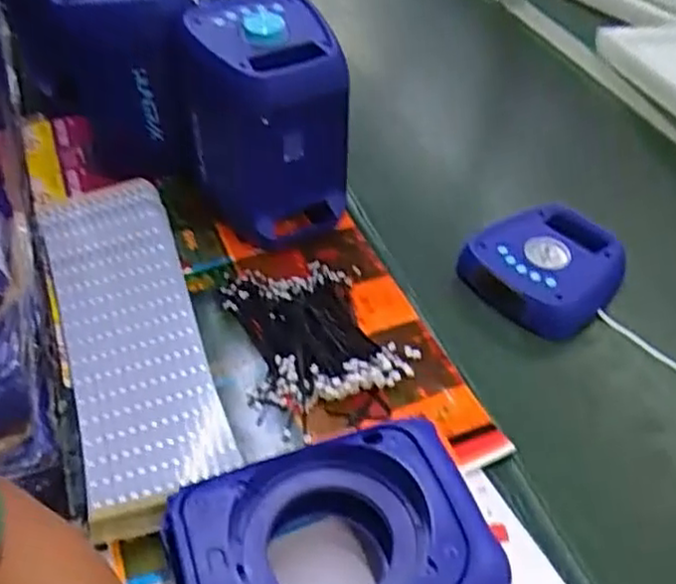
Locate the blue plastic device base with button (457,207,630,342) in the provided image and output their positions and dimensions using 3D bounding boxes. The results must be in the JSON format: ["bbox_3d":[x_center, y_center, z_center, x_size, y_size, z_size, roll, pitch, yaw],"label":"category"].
[{"bbox_3d":[0.247,-0.031,0.854,0.151,0.078,0.151,-29,51,-26],"label":"blue plastic device base with button"}]

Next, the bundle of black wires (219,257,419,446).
[{"bbox_3d":[-0.039,0.035,0.785,0.163,0.025,0.213,-26,49,-23],"label":"bundle of black wires"}]

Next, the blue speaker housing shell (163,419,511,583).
[{"bbox_3d":[-0.001,0.196,0.542,0.228,0.056,0.167,-15,46,-14],"label":"blue speaker housing shell"}]

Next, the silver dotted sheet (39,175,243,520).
[{"bbox_3d":[-0.215,0.039,0.753,0.140,0.060,0.424,-16,46,-15],"label":"silver dotted sheet"}]

